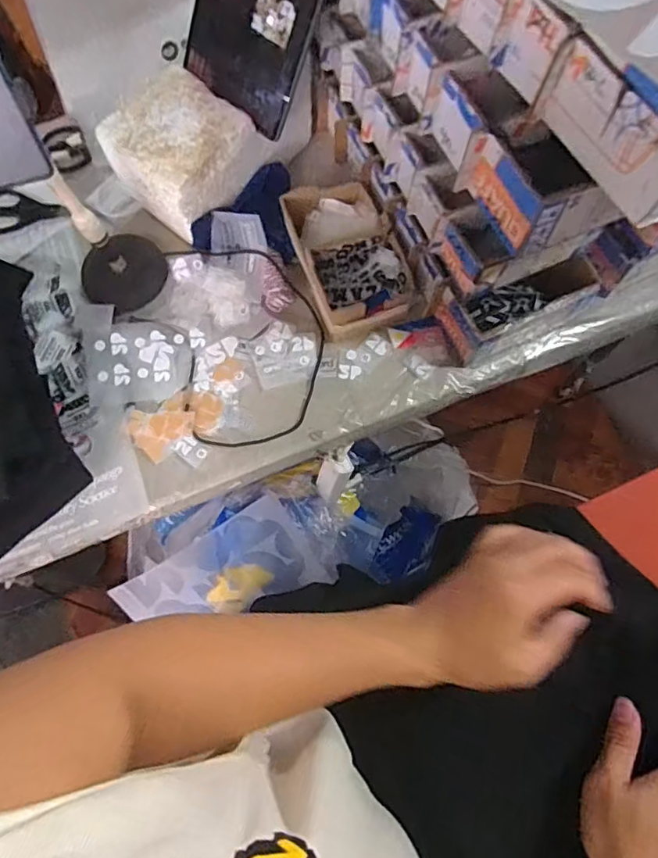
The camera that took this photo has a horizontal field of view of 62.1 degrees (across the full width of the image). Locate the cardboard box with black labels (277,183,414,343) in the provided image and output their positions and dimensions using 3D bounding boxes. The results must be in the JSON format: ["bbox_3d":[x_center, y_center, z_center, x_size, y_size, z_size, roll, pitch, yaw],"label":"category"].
[{"bbox_3d":[0.020,-0.214,0.666,0.117,0.053,0.192,-19,73,-4],"label":"cardboard box with black labels"}]

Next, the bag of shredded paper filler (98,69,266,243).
[{"bbox_3d":[-0.179,-0.332,0.683,0.131,0.122,0.143,41,78,13],"label":"bag of shredded paper filler"}]

